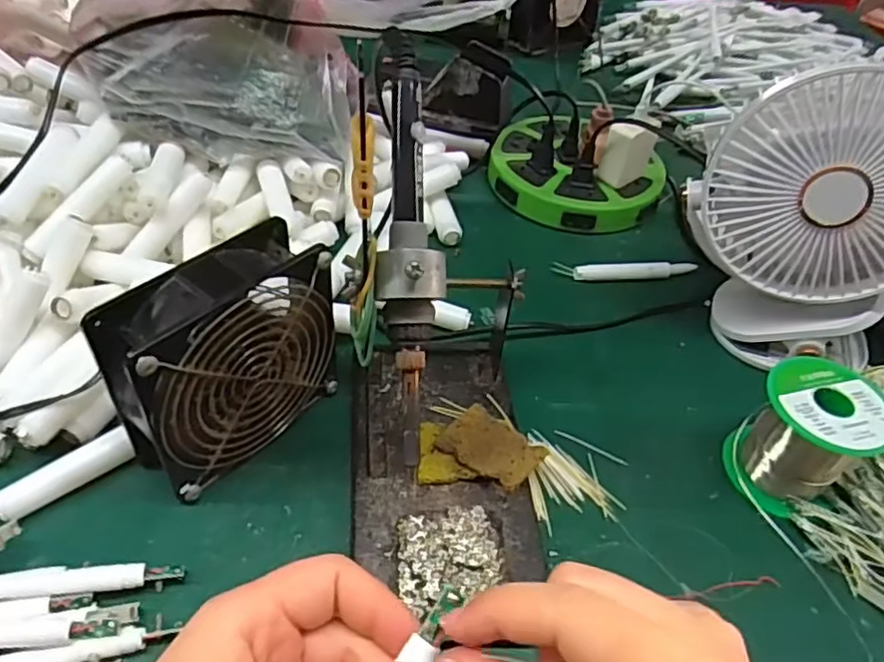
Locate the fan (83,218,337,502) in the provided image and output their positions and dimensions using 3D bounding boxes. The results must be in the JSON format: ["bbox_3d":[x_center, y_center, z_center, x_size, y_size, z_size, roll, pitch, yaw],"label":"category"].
[{"bbox_3d":[-0.121,0.017,0.357,0.048,0.113,0.129,32,50,24],"label":"fan"}]

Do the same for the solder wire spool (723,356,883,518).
[{"bbox_3d":[0.215,0.060,0.378,0.067,0.068,0.065,4,45,-4],"label":"solder wire spool"}]

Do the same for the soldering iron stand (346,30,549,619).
[{"bbox_3d":[0.012,0.006,0.331,0.104,0.196,0.184,4,44,-3],"label":"soldering iron stand"}]

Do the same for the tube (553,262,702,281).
[{"bbox_3d":[0.153,-0.050,0.529,0.118,0.007,0.013,-3,46,-10],"label":"tube"}]

